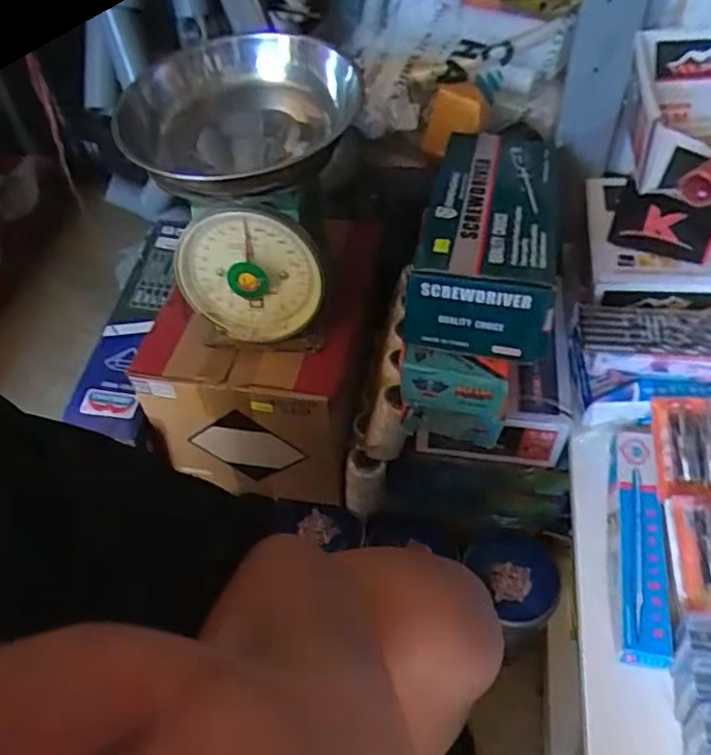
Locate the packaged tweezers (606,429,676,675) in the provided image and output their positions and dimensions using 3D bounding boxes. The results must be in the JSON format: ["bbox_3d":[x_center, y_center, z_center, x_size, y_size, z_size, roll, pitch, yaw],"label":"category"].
[{"bbox_3d":[0.242,0.135,0.551,0.041,0.022,0.210,6,50,10],"label":"packaged tweezers"}]

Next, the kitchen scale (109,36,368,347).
[{"bbox_3d":[-0.096,-0.169,0.617,0.184,0.220,0.216,3,50,7],"label":"kitchen scale"}]

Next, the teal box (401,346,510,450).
[{"bbox_3d":[0.089,0.018,0.590,0.089,0.078,0.048,2,50,7],"label":"teal box"}]

